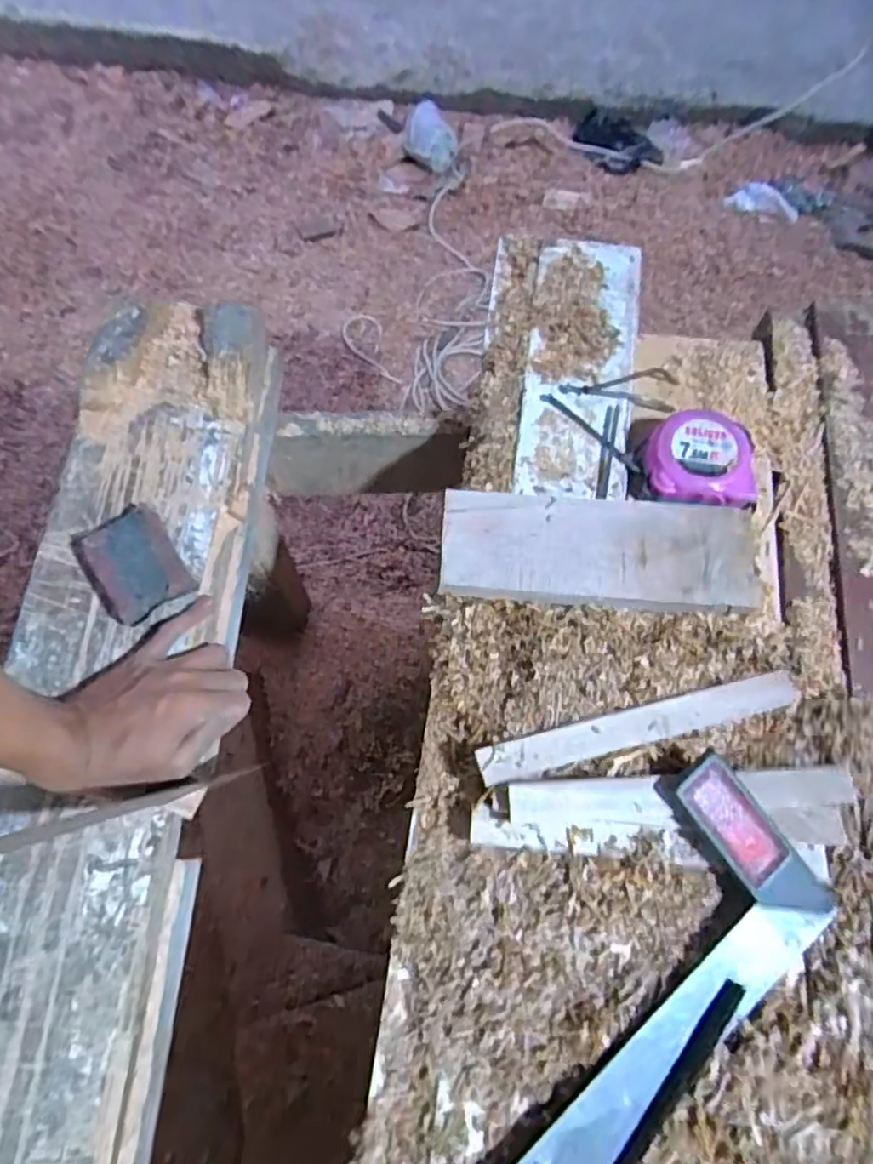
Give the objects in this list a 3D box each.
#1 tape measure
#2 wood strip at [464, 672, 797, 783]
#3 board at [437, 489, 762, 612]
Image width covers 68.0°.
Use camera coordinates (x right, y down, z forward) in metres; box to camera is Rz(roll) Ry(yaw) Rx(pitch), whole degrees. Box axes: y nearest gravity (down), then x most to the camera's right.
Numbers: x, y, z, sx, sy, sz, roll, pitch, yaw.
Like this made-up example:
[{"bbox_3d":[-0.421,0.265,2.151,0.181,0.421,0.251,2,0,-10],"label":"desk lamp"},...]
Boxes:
[{"bbox_3d":[0.204,-0.095,0.508,0.082,0.036,0.080,8,68,2],"label":"tape measure"},{"bbox_3d":[0.138,0.096,0.434,0.226,0.016,0.023,-13,69,-6],"label":"wood strip"},{"bbox_3d":[0.118,-0.020,0.473,0.225,0.030,0.075,3,68,0],"label":"board"}]

